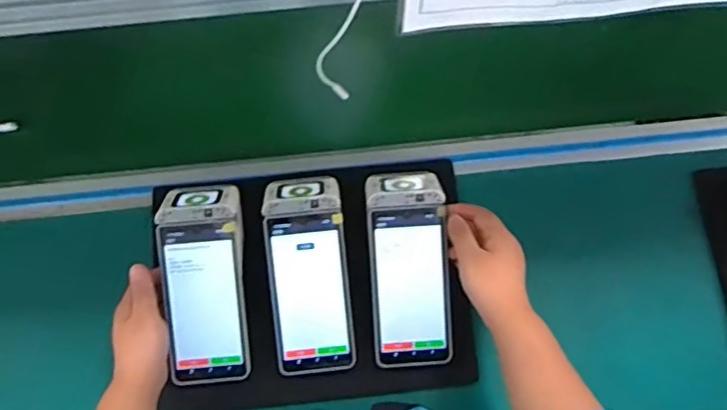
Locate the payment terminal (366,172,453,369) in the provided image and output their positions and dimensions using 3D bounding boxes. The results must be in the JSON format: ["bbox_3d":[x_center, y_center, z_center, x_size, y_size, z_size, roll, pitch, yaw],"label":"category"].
[{"bbox_3d":[0.051,0.070,0.636,0.084,0.041,0.206,-4,92,-1],"label":"payment terminal"}]

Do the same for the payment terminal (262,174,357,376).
[{"bbox_3d":[-0.057,0.074,0.630,0.083,0.053,0.210,-5,91,-1],"label":"payment terminal"}]

